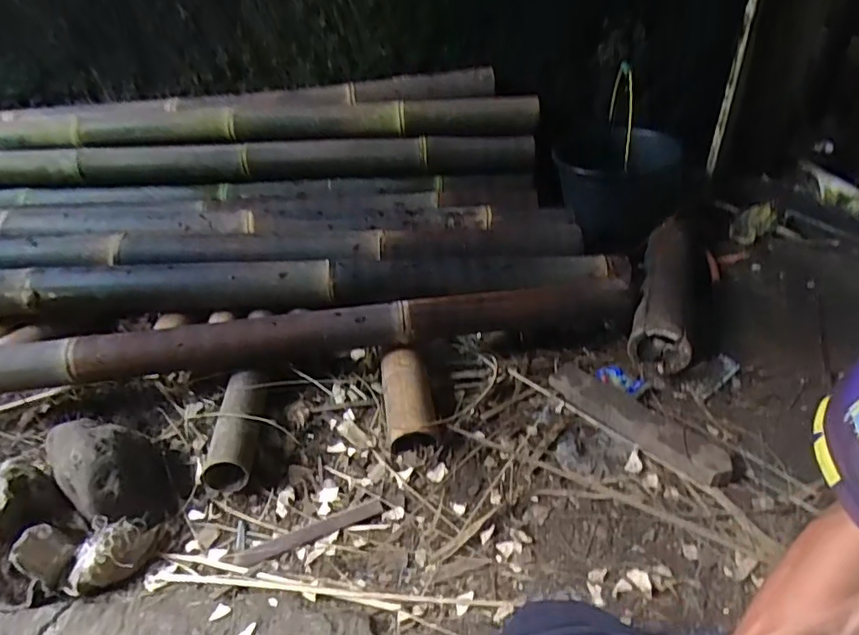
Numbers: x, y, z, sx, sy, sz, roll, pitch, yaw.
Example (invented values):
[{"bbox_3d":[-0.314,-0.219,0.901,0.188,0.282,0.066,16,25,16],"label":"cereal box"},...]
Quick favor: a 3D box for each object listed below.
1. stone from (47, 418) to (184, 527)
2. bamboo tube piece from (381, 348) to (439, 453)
[{"bbox_3d":[-0.443,0.206,0.769,0.171,0.124,0.128,26,46,33],"label":"stone"},{"bbox_3d":[-0.037,0.130,0.874,0.073,0.064,0.174,-9,38,-7],"label":"bamboo tube piece"}]

